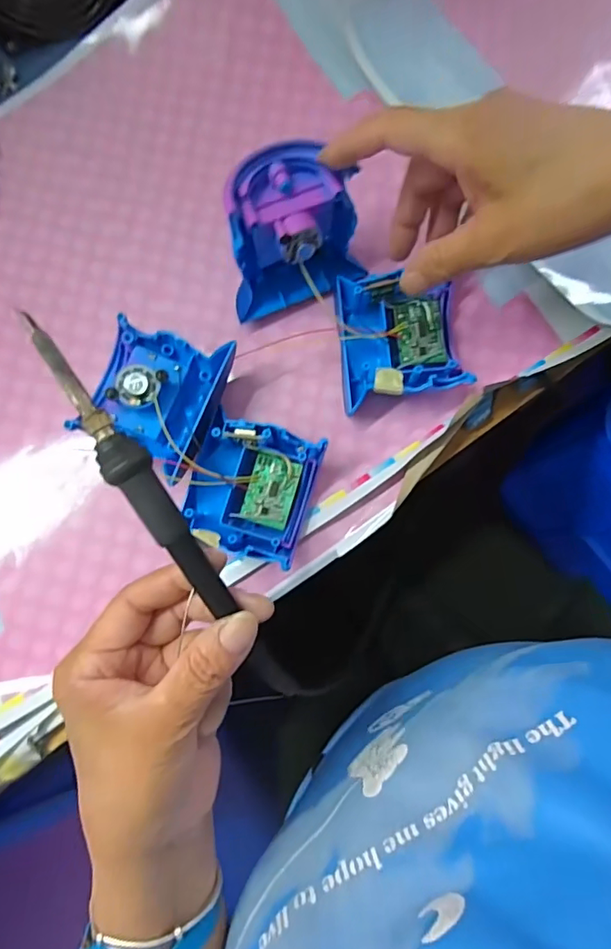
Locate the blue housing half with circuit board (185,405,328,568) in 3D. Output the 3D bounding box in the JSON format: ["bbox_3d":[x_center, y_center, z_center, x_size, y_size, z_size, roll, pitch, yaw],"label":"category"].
[{"bbox_3d":[-0.040,0.008,0.324,0.086,0.034,0.082,17,82,3],"label":"blue housing half with circuit board"}]

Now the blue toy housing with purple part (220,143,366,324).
[{"bbox_3d":[-0.007,-0.150,0.321,0.082,0.092,0.032,-24,50,-11],"label":"blue toy housing with purple part"}]

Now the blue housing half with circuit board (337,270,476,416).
[{"bbox_3d":[0.061,-0.088,0.333,0.074,0.028,0.085,-4,81,0],"label":"blue housing half with circuit board"}]

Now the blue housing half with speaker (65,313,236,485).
[{"bbox_3d":[-0.097,-0.049,0.332,0.084,0.042,0.092,17,82,3],"label":"blue housing half with speaker"}]

